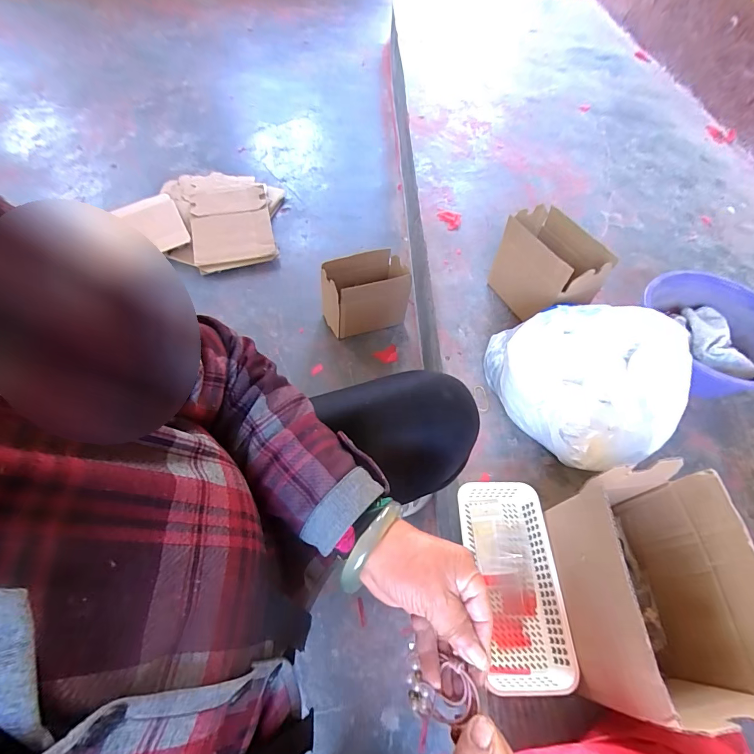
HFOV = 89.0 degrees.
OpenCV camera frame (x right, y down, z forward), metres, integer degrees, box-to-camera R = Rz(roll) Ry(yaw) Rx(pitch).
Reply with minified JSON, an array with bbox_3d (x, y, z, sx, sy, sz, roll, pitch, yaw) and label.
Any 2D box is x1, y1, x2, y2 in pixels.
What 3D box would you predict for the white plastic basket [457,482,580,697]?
[{"bbox_3d":[0.199,0.298,0.573,0.125,0.046,0.270,0,59,-3],"label":"white plastic basket"}]

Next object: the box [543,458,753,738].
[{"bbox_3d":[0.332,0.256,0.476,0.145,0.184,0.244,4,58,-1],"label":"box"}]

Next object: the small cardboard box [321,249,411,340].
[{"bbox_3d":[-0.035,-0.211,1.017,0.210,0.195,0.115,-11,59,-11],"label":"small cardboard box"}]

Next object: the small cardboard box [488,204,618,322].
[{"bbox_3d":[0.356,-0.219,0.828,0.125,0.191,0.219,-20,62,-15],"label":"small cardboard box"}]

